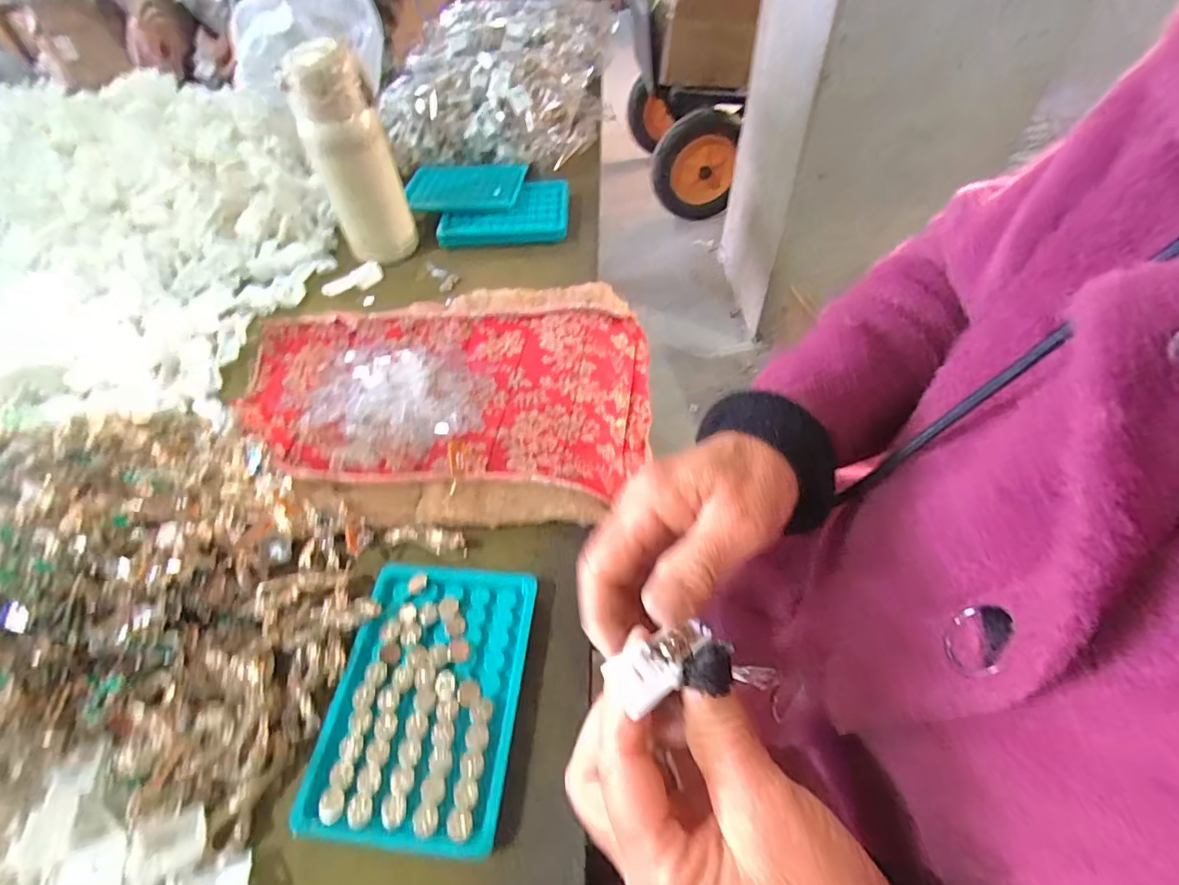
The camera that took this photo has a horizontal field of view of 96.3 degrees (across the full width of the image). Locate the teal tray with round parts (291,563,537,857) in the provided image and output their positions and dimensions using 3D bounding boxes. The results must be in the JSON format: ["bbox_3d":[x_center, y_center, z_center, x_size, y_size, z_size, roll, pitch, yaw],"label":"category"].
[{"bbox_3d":[-0.084,0.130,0.278,0.092,0.016,0.131,3,52,6],"label":"teal tray with round parts"}]

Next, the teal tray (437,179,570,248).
[{"bbox_3d":[-0.090,-0.247,0.562,0.134,0.024,0.094,-3,51,1],"label":"teal tray"}]

